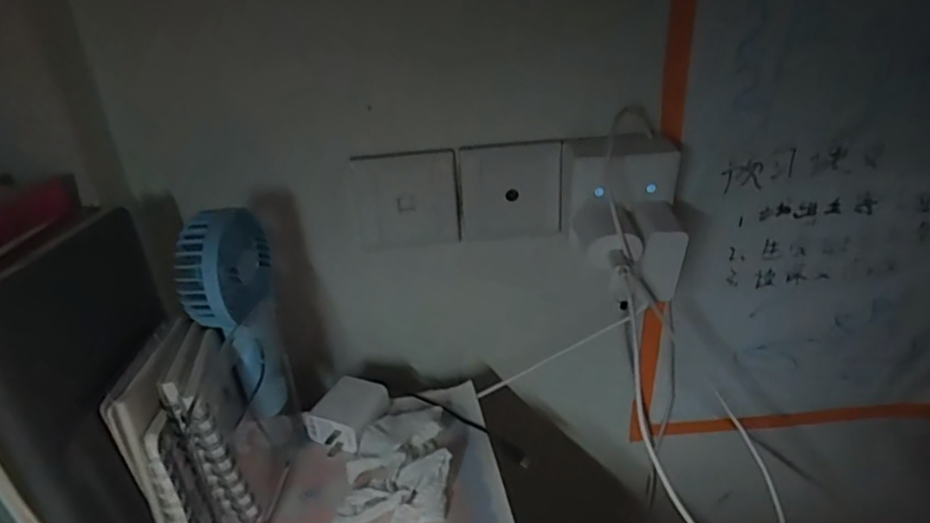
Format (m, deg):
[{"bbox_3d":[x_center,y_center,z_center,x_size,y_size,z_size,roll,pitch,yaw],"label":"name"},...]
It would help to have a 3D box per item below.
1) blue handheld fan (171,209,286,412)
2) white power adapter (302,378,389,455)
[{"bbox_3d":[-0.164,0.041,0.440,0.034,0.165,0.075,-1,29,4],"label":"blue handheld fan"},{"bbox_3d":[-0.100,0.129,0.511,0.049,0.025,0.065,10,31,22],"label":"white power adapter"}]

